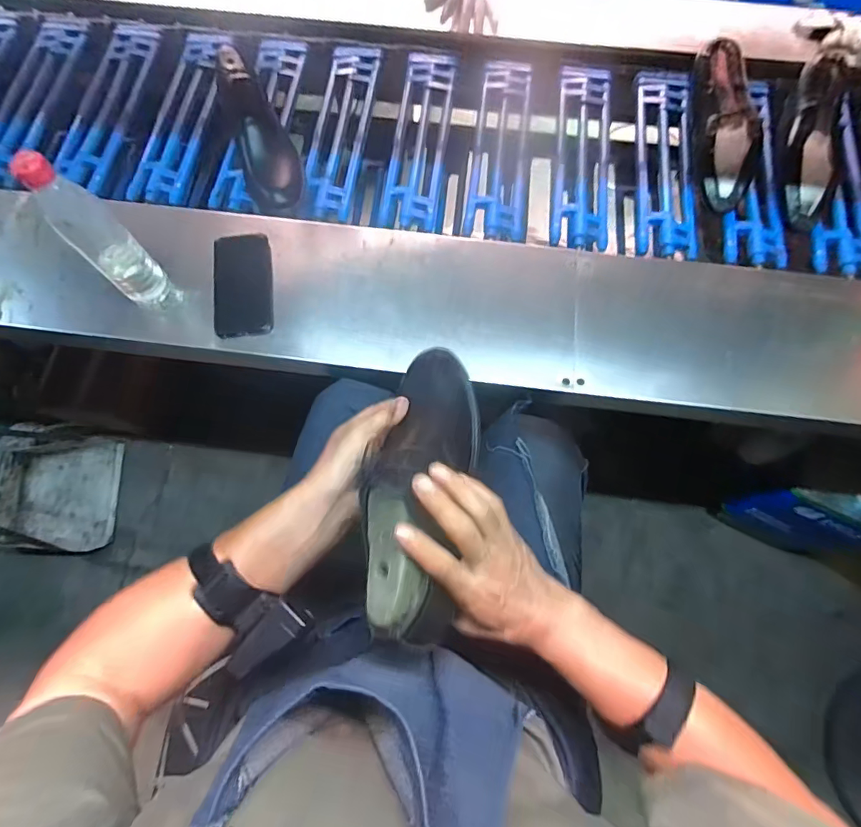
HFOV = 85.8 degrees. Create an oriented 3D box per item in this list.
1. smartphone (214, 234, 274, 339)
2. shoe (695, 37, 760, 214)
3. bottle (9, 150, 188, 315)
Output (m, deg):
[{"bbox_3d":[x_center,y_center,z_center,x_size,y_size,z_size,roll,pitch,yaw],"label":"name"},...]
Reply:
[{"bbox_3d":[-0.271,-0.185,0.668,0.082,0.014,0.160,-4,75,-6],"label":"smartphone"},{"bbox_3d":[0.487,-0.475,0.767,0.075,0.063,0.278,-1,85,-1],"label":"shoe"},{"bbox_3d":[-0.402,-0.214,0.572,0.063,0.234,0.052,-43,77,-11],"label":"bottle"}]

